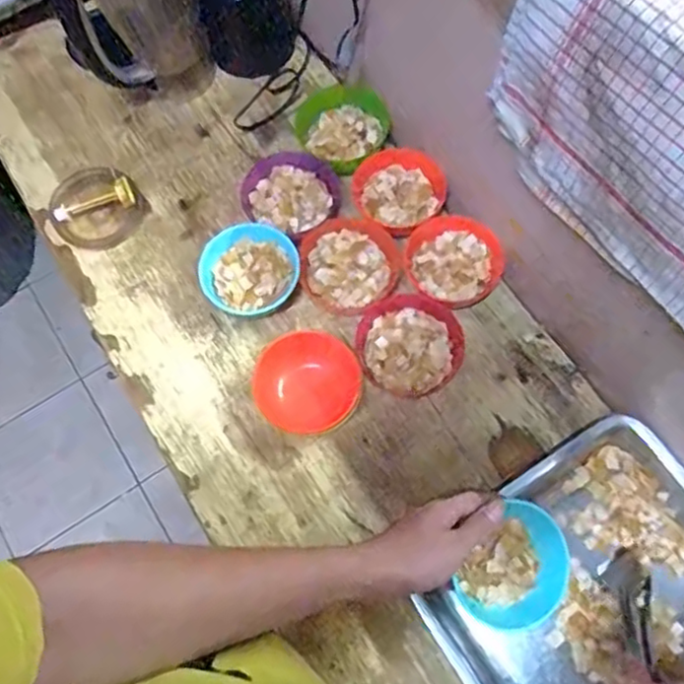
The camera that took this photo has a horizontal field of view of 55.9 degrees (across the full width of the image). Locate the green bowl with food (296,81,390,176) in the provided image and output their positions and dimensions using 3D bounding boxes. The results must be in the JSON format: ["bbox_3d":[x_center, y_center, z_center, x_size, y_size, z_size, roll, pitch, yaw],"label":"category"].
[{"bbox_3d":[0.004,-0.278,0.837,0.107,0.047,0.117,-1,70,2],"label":"green bowl with food"}]

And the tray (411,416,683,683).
[{"bbox_3d":[0.241,0.242,0.630,0.297,0.035,0.240,-32,72,-9],"label":"tray"}]

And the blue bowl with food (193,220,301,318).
[{"bbox_3d":[-0.107,-0.078,0.756,0.110,0.046,0.107,-1,70,2],"label":"blue bowl with food"}]

